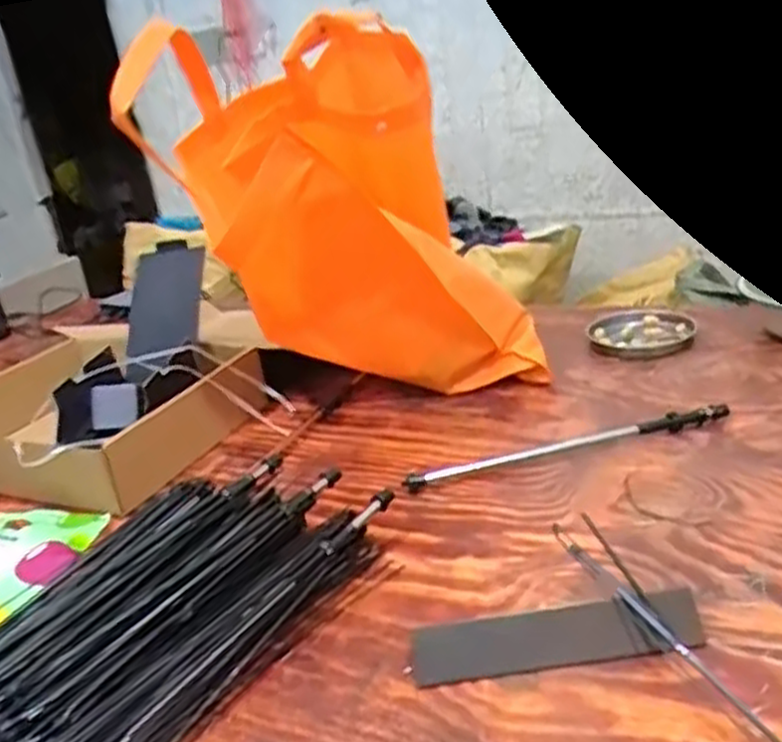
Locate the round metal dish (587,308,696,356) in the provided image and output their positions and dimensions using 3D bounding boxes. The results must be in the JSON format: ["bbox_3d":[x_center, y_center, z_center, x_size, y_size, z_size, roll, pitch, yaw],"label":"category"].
[{"bbox_3d":[0.333,-0.055,1.053,0.127,0.014,0.139,3,24,26],"label":"round metal dish"}]

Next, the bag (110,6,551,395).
[{"bbox_3d":[-0.048,-0.161,0.897,0.333,0.411,0.255,-18,24,-24],"label":"bag"}]

